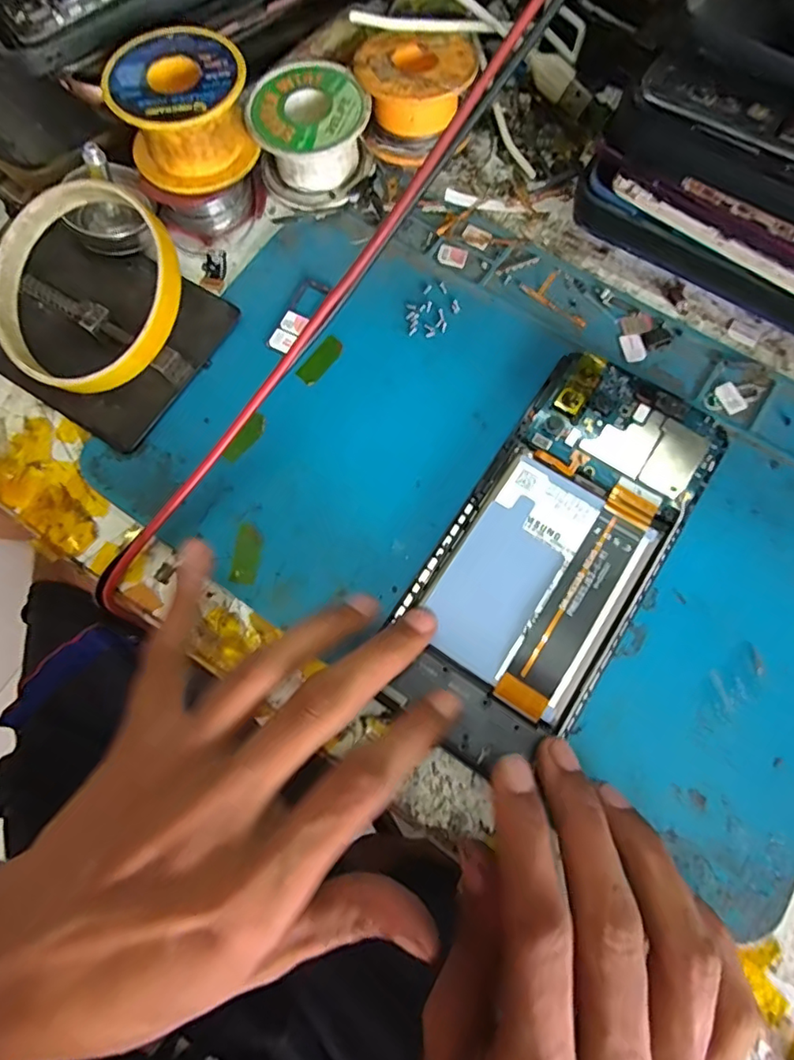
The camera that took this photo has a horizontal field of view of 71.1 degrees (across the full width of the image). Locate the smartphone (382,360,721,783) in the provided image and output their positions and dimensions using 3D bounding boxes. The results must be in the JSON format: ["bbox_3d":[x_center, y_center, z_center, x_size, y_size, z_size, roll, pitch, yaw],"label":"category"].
[{"bbox_3d":[0.058,0.006,0.204,0.071,0.005,0.154,30,76,9],"label":"smartphone"}]

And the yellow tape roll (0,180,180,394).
[{"bbox_3d":[-0.127,-0.098,0.226,0.082,0.011,0.081,0,89,13],"label":"yellow tape roll"}]

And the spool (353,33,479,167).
[{"bbox_3d":[0.009,-0.196,0.254,0.050,0.032,0.047,3,74,2],"label":"spool"}]

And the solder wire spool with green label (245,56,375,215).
[{"bbox_3d":[-0.038,-0.178,0.251,0.050,0.029,0.053,0,74,1],"label":"solder wire spool with green label"}]

